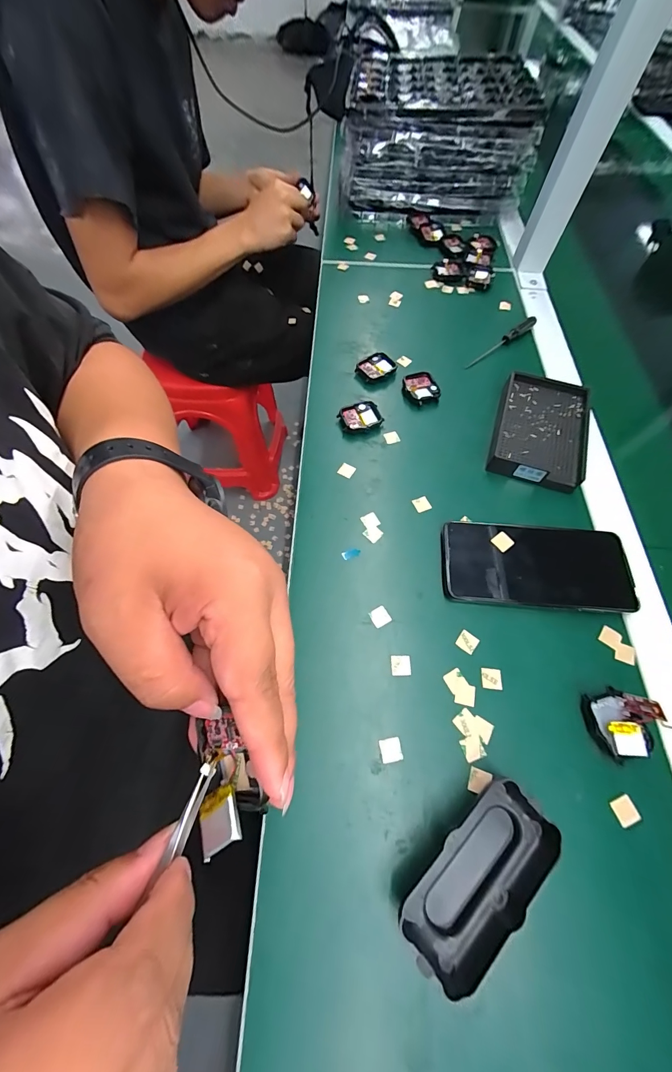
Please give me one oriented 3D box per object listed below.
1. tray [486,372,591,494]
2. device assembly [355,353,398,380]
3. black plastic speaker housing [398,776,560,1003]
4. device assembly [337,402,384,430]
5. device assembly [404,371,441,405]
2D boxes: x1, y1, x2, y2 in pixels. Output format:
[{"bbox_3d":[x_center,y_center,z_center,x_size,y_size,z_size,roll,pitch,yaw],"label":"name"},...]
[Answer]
[{"bbox_3d":[0.231,-0.118,0.396,0.096,0.024,0.138,20,65,8],"label":"tray"},{"bbox_3d":[0.050,-0.211,0.444,0.042,0.010,0.038,-39,71,-18],"label":"device assembly"},{"bbox_3d":[0.092,0.220,0.228,0.112,0.024,0.051,-37,70,-18],"label":"black plastic speaker housing"},{"bbox_3d":[0.028,-0.135,0.409,0.045,0.011,0.036,-15,65,-9],"label":"device assembly"},{"bbox_3d":[0.103,-0.178,0.431,0.035,0.013,0.042,-18,66,-10],"label":"device assembly"}]

